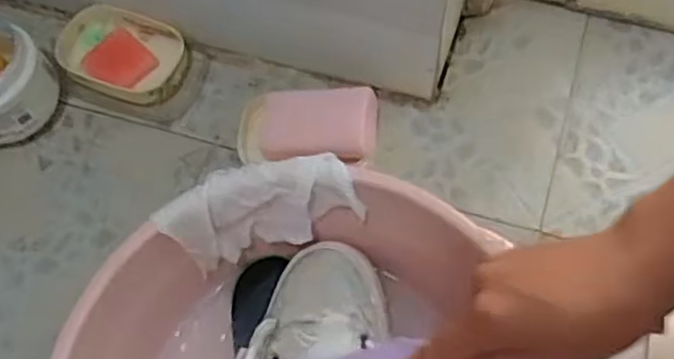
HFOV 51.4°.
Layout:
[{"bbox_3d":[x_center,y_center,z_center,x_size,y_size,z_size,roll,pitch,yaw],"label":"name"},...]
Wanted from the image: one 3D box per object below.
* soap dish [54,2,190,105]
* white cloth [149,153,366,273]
[{"bbox_3d":[-0.213,-0.120,0.684,0.136,0.035,0.086,18,67,9],"label":"soap dish"},{"bbox_3d":[-0.053,0.021,0.501,0.132,0.069,0.040,-11,66,-4],"label":"white cloth"}]

